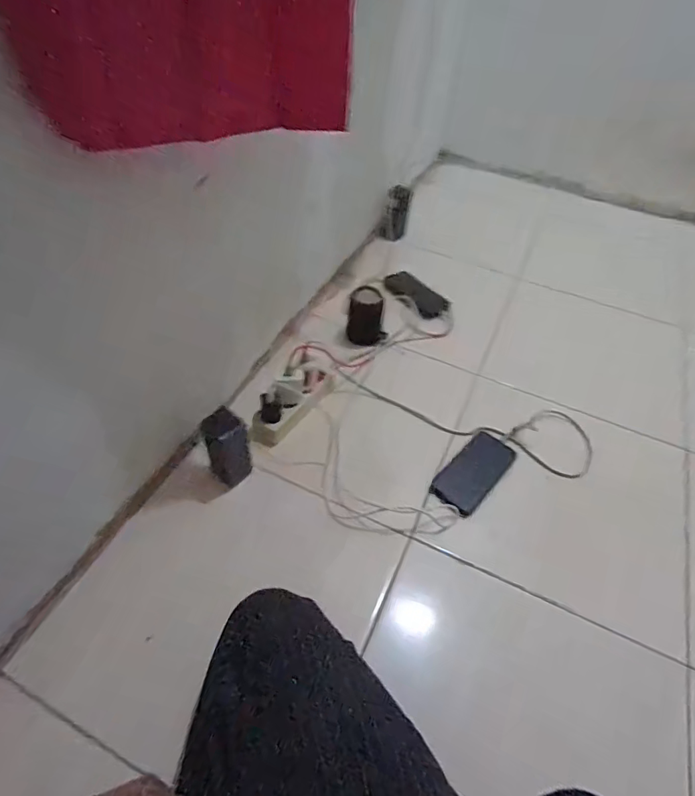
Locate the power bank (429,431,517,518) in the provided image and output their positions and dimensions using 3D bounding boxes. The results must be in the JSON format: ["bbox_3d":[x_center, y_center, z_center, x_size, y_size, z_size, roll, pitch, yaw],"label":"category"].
[{"bbox_3d":[0.215,0.123,0.801,0.077,0.021,0.159,37,56,24],"label":"power bank"}]

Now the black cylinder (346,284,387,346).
[{"bbox_3d":[0.040,-0.160,0.964,0.080,0.105,0.063,-4,50,-9],"label":"black cylinder"}]

